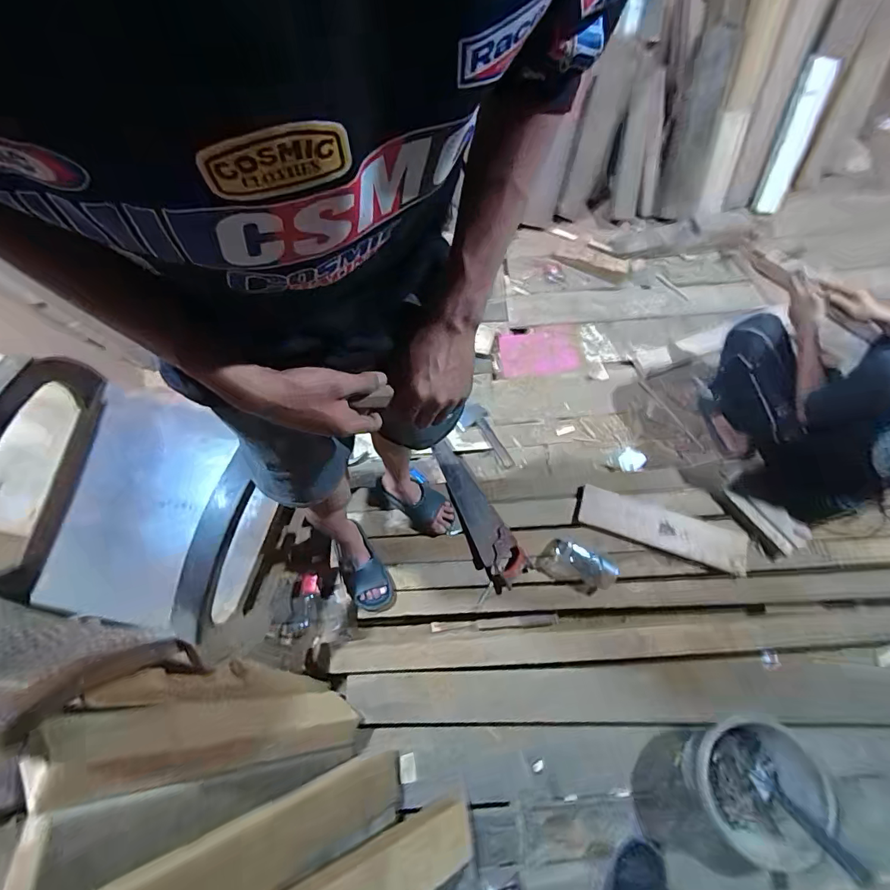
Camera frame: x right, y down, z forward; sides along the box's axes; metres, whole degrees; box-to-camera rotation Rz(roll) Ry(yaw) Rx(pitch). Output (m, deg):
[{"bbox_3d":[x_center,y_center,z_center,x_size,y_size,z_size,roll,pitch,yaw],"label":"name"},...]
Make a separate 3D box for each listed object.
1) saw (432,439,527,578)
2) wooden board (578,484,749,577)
[{"bbox_3d":[0.090,0.184,1.378,0.108,0.022,0.460,-24,69,-9],"label":"saw"},{"bbox_3d":[0.643,0.243,1.342,0.474,0.036,0.132,18,69,8],"label":"wooden board"}]

